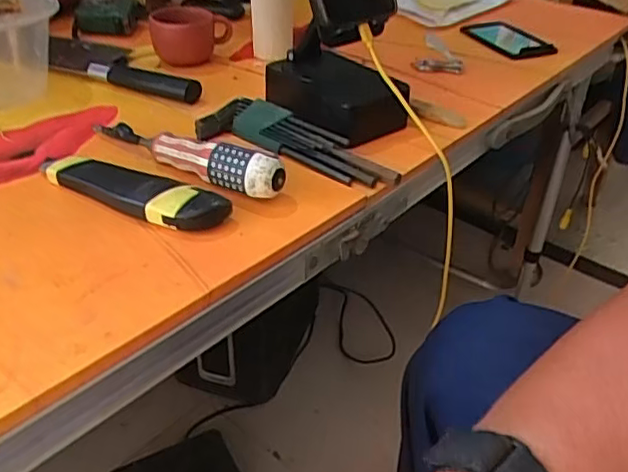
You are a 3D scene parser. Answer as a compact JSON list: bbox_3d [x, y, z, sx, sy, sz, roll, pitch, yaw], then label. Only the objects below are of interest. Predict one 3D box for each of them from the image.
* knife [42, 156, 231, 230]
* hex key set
[{"bbox_3d":[-0.131,-0.035,0.431,0.155,0.022,0.035,19,37,20],"label":"knife"},{"bbox_3d":[-0.014,-0.078,0.508,0.176,0.026,0.044,22,38,23],"label":"hex key set"}]

